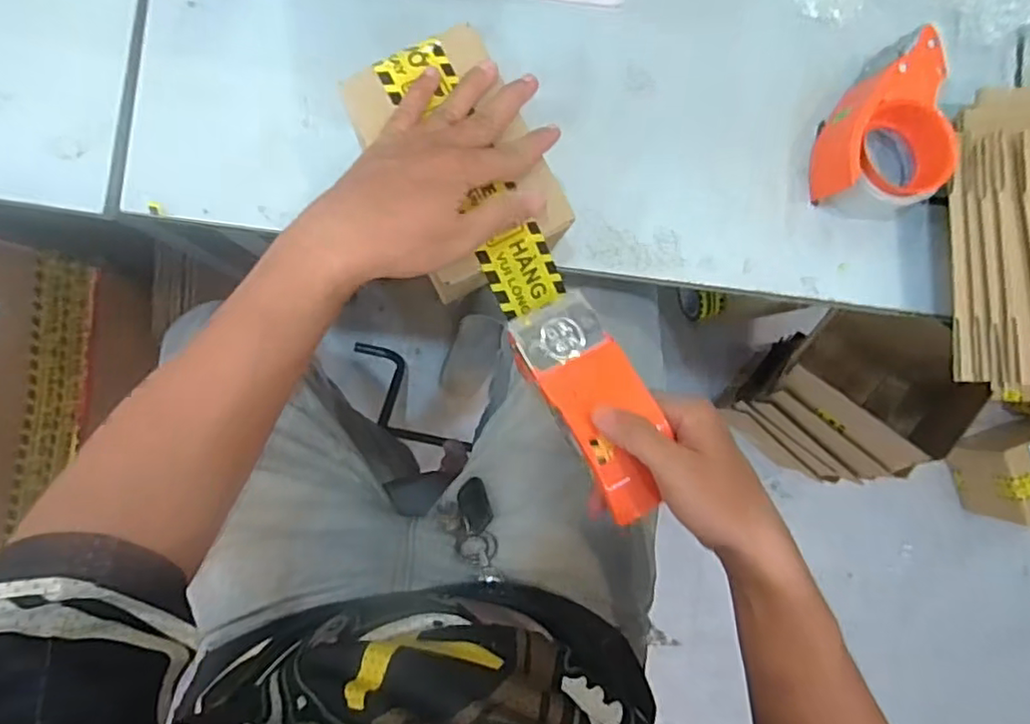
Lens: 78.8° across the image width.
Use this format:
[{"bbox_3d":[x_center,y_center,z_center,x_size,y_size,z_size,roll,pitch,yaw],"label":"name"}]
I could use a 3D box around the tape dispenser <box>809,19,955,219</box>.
[{"bbox_3d":[0.311,-0.199,0.525,0.090,0.059,0.138,9,89,-5],"label":"tape dispenser"}]

